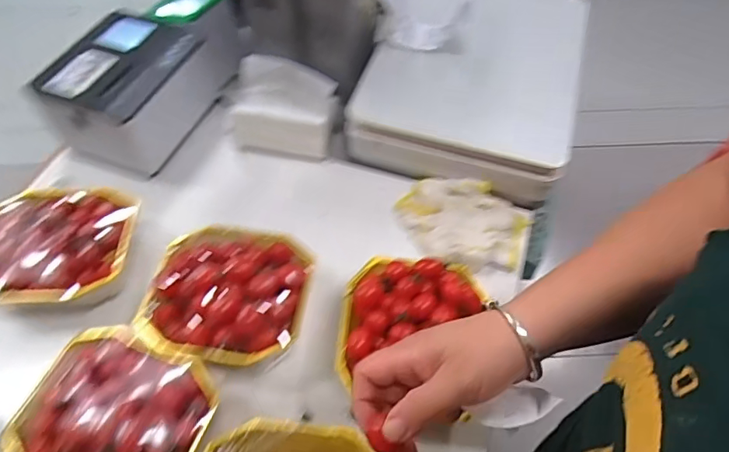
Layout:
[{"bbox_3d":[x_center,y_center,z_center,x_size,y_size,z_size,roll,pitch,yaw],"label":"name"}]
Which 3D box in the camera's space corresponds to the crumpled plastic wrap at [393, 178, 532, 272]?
[{"bbox_3d":[0.112,-0.004,0.594,0.147,0.033,0.107,18,57,11],"label":"crumpled plastic wrap"}]

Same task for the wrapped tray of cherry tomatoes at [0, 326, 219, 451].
[{"bbox_3d":[-0.216,0.171,0.445,0.154,0.052,0.134,18,57,11],"label":"wrapped tray of cherry tomatoes"}]

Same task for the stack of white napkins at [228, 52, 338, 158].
[{"bbox_3d":[-0.102,-0.152,0.646,0.129,0.091,0.080,6,55,3],"label":"stack of white napkins"}]

